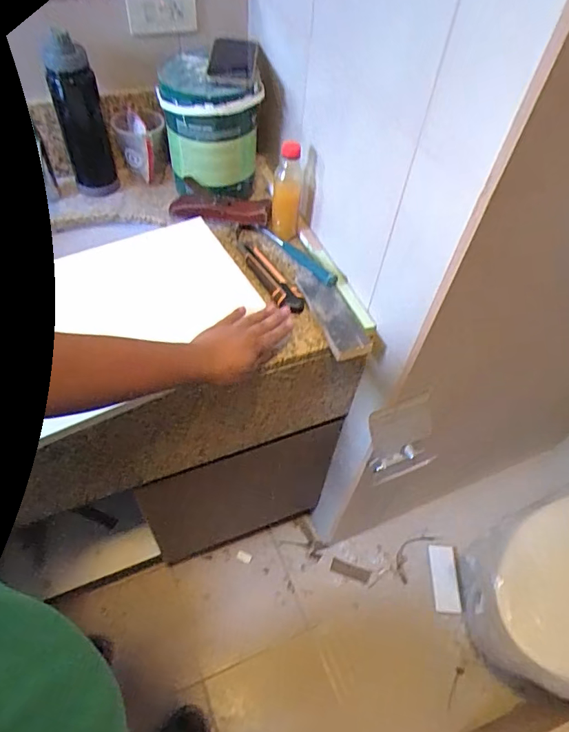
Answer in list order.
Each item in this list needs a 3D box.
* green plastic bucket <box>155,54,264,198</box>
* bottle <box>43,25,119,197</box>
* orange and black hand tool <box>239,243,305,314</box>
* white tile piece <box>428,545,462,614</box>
[{"bbox_3d":[-0.144,-0.443,0.915,0.167,0.202,0.164,-9,55,-12],"label":"green plastic bucket"},{"bbox_3d":[-0.363,-0.432,0.864,0.074,0.270,0.063,-19,57,-18],"label":"bottle"},{"bbox_3d":[-0.028,-0.163,0.849,0.043,0.022,0.192,-22,58,-20],"label":"orange and black hand tool"},{"bbox_3d":[0.464,0.615,1.387,0.074,0.010,0.178,-2,59,7],"label":"white tile piece"}]

